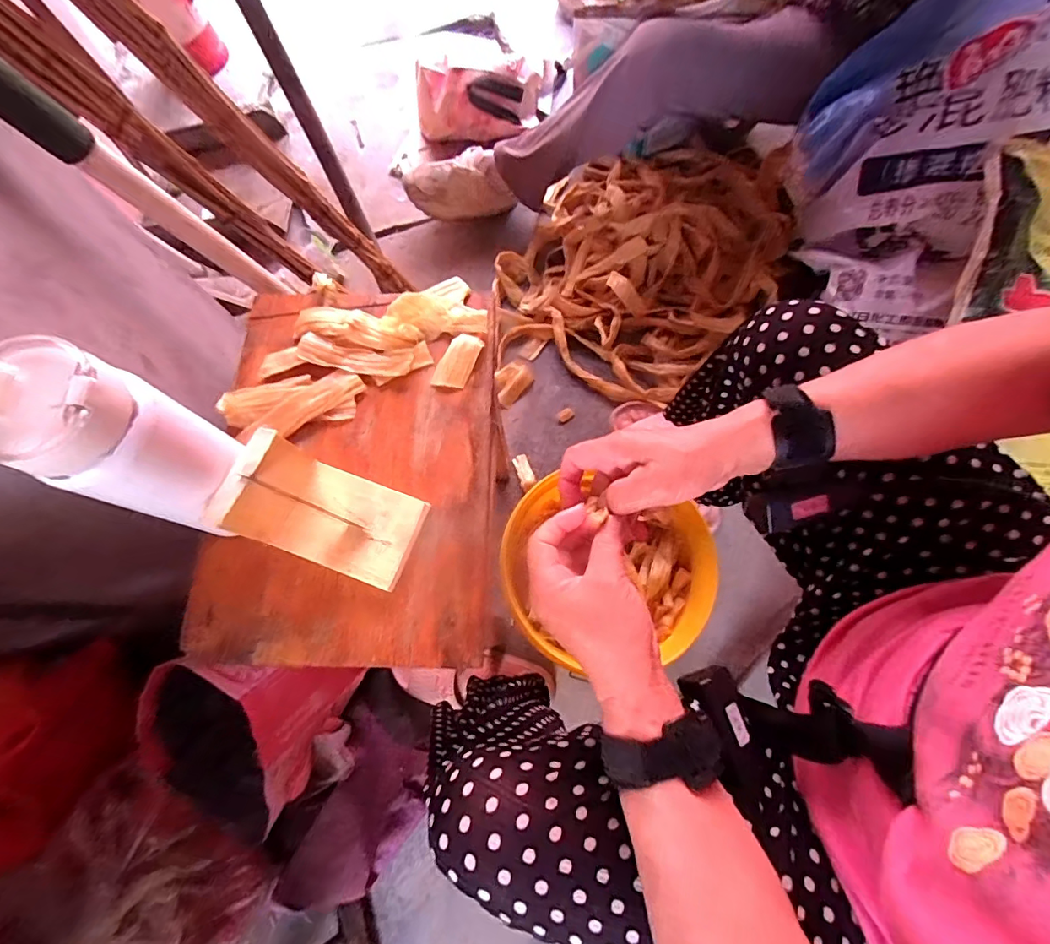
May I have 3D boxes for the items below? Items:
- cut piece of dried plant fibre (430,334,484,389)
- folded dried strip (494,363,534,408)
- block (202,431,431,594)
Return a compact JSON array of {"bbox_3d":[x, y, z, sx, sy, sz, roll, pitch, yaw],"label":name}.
[{"bbox_3d":[-0.061,-0.102,0.450,0.031,0.009,0.055,21,75,8],"label":"cut piece of dried plant fibre"},{"bbox_3d":[-0.026,-0.165,0.893,0.083,0.022,0.058,-43,76,-10],"label":"folded dried strip"},{"bbox_3d":[-0.148,0.031,0.368,0.121,0.074,0.076,20,75,8],"label":"block"}]

